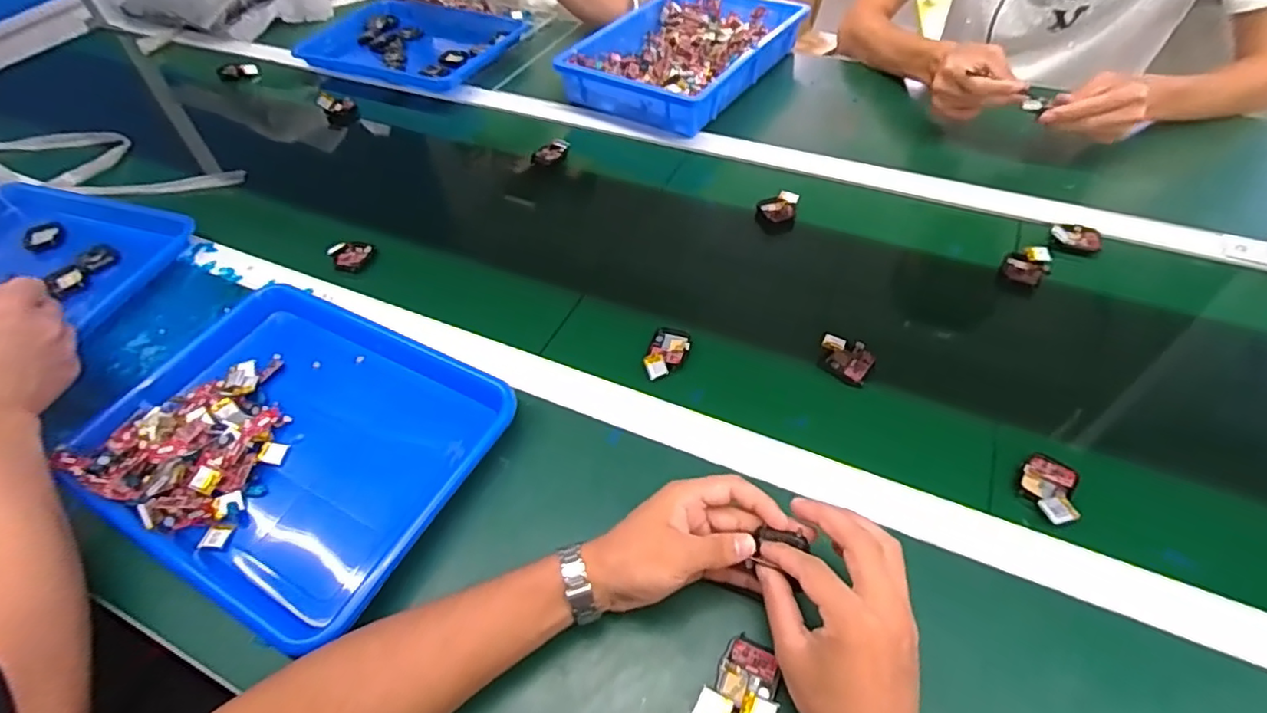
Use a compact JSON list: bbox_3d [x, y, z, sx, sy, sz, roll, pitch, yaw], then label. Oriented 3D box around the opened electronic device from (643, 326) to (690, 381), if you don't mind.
[{"bbox_3d":[0.031,-0.004,0.579,0.036,0.014,0.062,15,54,16],"label":"opened electronic device"}]

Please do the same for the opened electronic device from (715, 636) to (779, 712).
[{"bbox_3d":[0.078,0.217,0.399,0.041,0.017,0.050,18,55,18],"label":"opened electronic device"}]

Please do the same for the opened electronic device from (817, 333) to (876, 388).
[{"bbox_3d":[0.200,0.003,0.565,0.049,0.020,0.036,24,57,22],"label":"opened electronic device"}]

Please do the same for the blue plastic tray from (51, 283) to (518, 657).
[{"bbox_3d":[-0.288,0.069,0.517,0.317,0.036,0.253,21,56,20],"label":"blue plastic tray"}]

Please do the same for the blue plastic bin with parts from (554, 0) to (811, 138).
[{"bbox_3d":[0.078,-0.479,0.932,0.253,0.057,0.370,28,59,24],"label":"blue plastic bin with parts"}]

